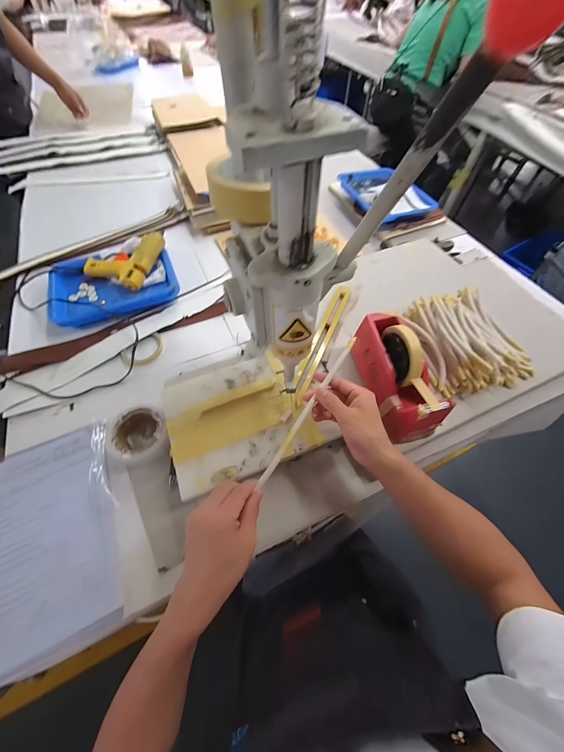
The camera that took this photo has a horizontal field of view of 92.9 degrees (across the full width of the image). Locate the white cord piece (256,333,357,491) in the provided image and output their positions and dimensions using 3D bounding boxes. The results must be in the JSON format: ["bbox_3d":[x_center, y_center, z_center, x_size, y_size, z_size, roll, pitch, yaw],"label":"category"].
[{"bbox_3d":[0.042,0.043,0.393,0.012,0.016,0.252,32,76,14],"label":"white cord piece"}]

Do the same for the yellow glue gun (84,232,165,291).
[{"bbox_3d":[-0.405,-0.308,0.687,0.156,0.051,0.164,13,60,6],"label":"yellow glue gun"}]

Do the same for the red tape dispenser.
[{"bbox_3d":[0.189,-0.009,0.436,0.076,0.114,0.203,-16,62,-10],"label":"red tape dispenser"}]

